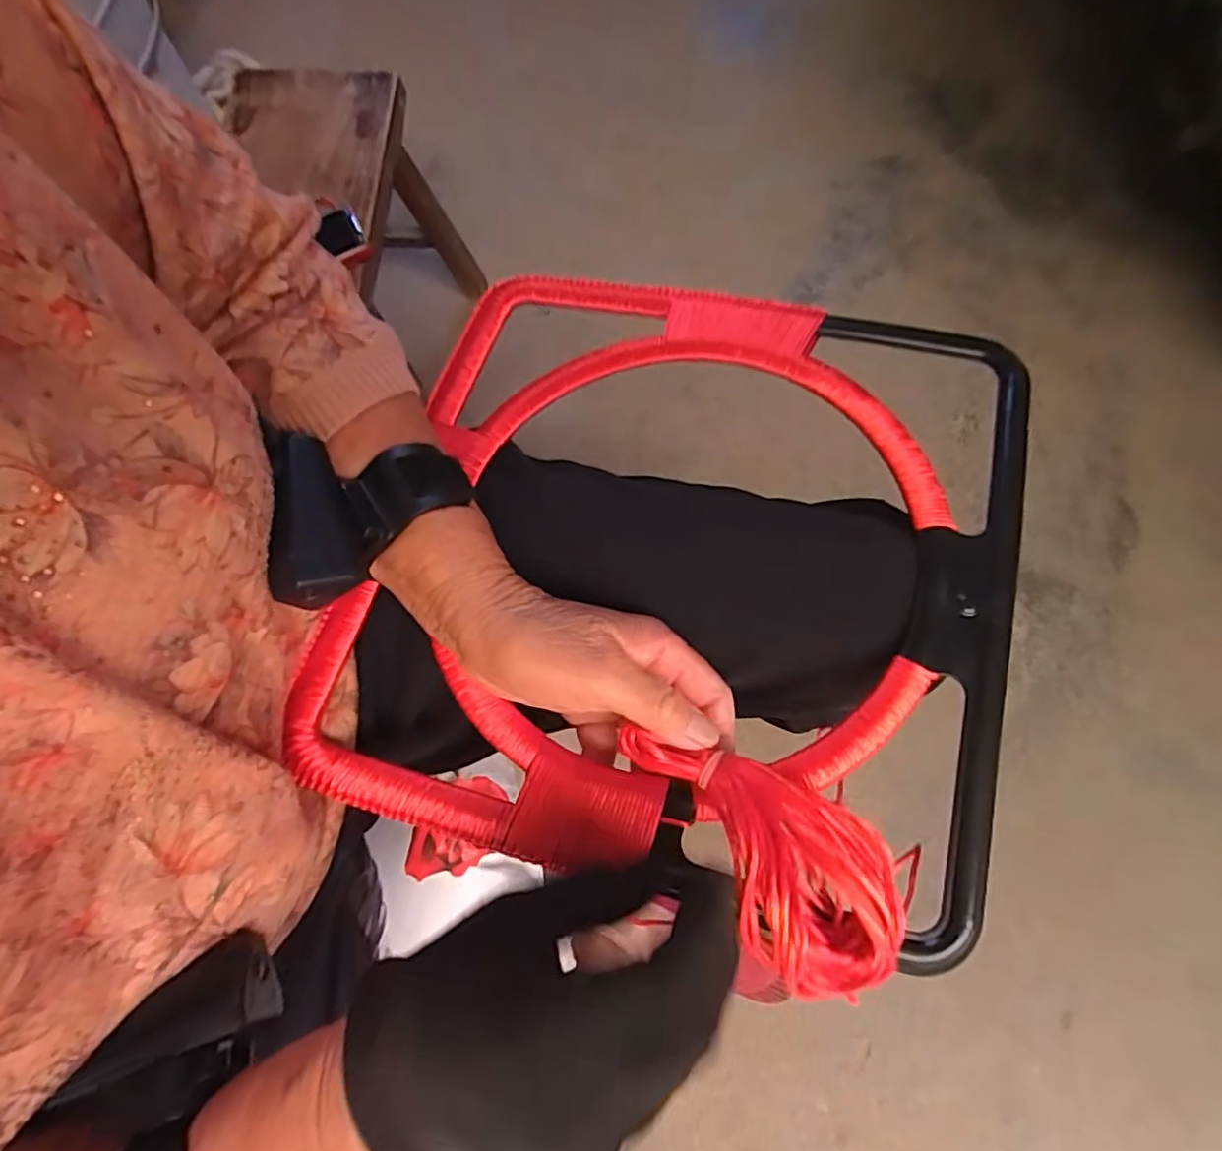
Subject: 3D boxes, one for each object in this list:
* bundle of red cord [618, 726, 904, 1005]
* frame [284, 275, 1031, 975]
[{"bbox_3d":[0.059,0.110,0.253,0.126,0.028,0.068,38,77,9],"label":"bundle of red cord"},{"bbox_3d":[0.035,-0.014,0.325,0.321,0.057,0.333,16,75,4],"label":"frame"}]

